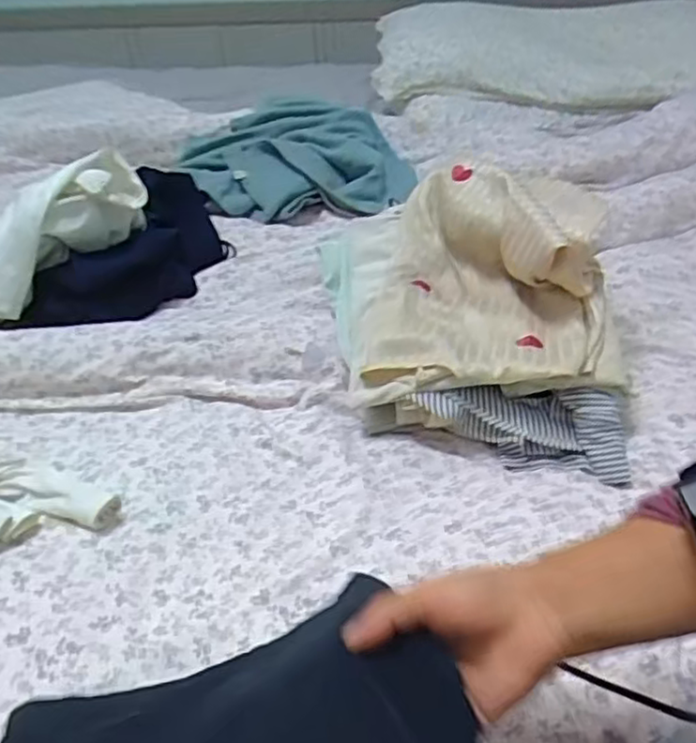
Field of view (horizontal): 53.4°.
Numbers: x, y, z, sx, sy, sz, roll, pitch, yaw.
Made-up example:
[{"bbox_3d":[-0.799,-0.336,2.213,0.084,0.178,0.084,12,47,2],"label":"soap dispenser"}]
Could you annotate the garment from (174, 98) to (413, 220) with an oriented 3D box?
[{"bbox_3d":[-0.078,-0.321,1.047,0.344,0.086,0.245,-9,39,-8],"label":"garment"}]

